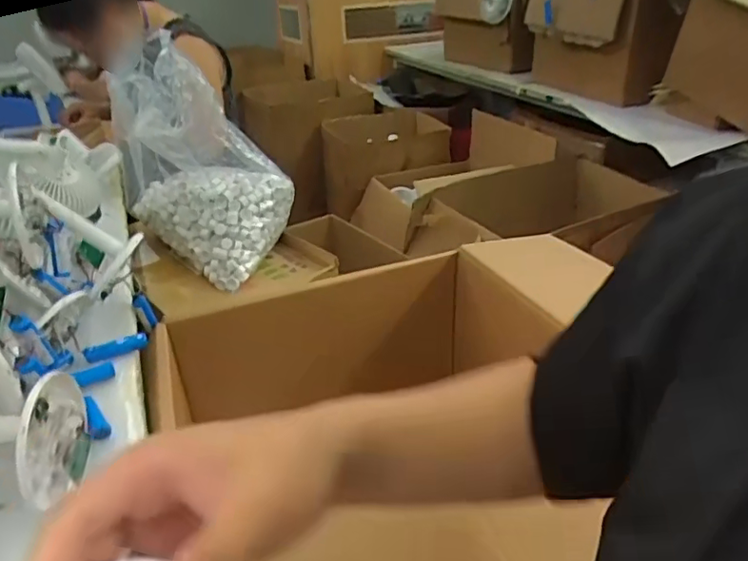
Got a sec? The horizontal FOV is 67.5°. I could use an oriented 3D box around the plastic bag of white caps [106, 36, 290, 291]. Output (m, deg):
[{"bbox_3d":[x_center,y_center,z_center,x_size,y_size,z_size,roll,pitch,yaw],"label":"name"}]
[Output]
[{"bbox_3d":[-0.344,-0.219,1.039,0.367,0.344,0.206,19,36,29],"label":"plastic bag of white caps"}]

